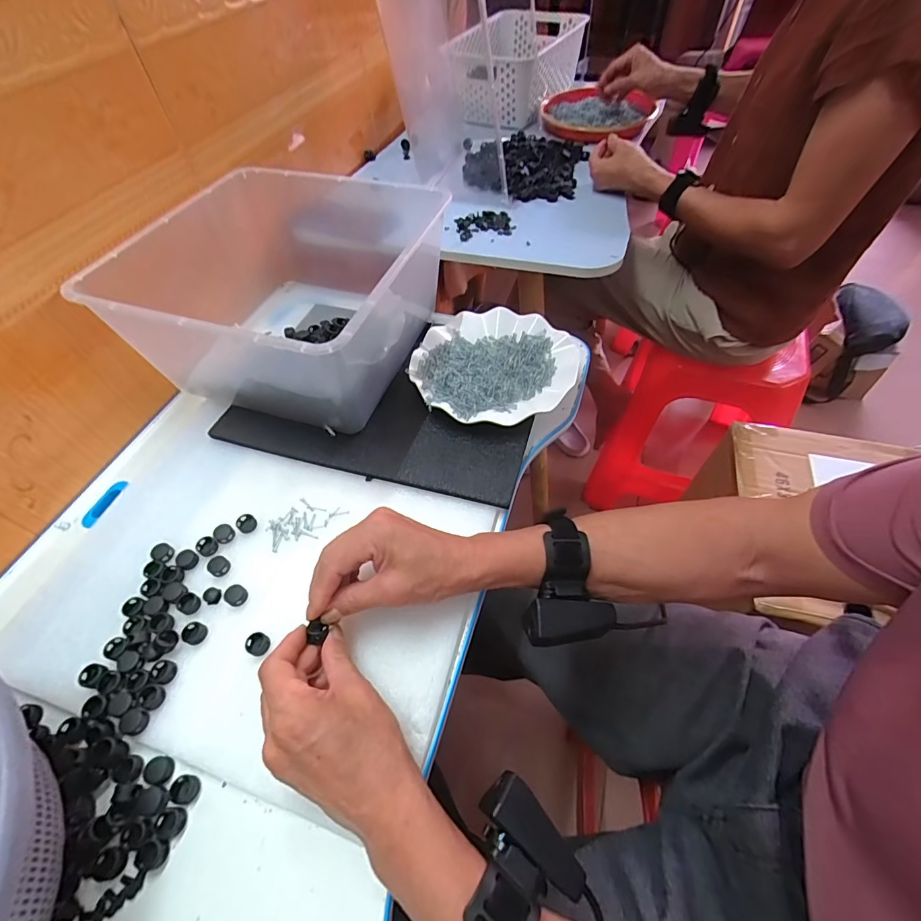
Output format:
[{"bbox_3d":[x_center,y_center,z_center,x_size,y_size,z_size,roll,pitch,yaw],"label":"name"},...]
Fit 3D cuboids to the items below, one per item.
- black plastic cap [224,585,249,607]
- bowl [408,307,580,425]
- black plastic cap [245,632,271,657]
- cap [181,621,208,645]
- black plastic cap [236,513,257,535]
[{"bbox_3d":[-0.194,0.116,0.385,0.017,0.009,0.017,-2,57,4],"label":"black plastic cap"},{"bbox_3d":[0.038,-0.111,0.508,0.177,0.022,0.178,-2,57,4],"label":"bowl"},{"bbox_3d":[-0.165,0.148,0.361,0.019,0.008,0.017,15,59,14],"label":"black plastic cap"},{"bbox_3d":[-0.219,0.143,0.368,0.018,0.007,0.017,-2,57,4],"label":"cap"},{"bbox_3d":[-0.205,0.060,0.426,0.018,0.005,0.017,-2,57,4],"label":"black plastic cap"}]

